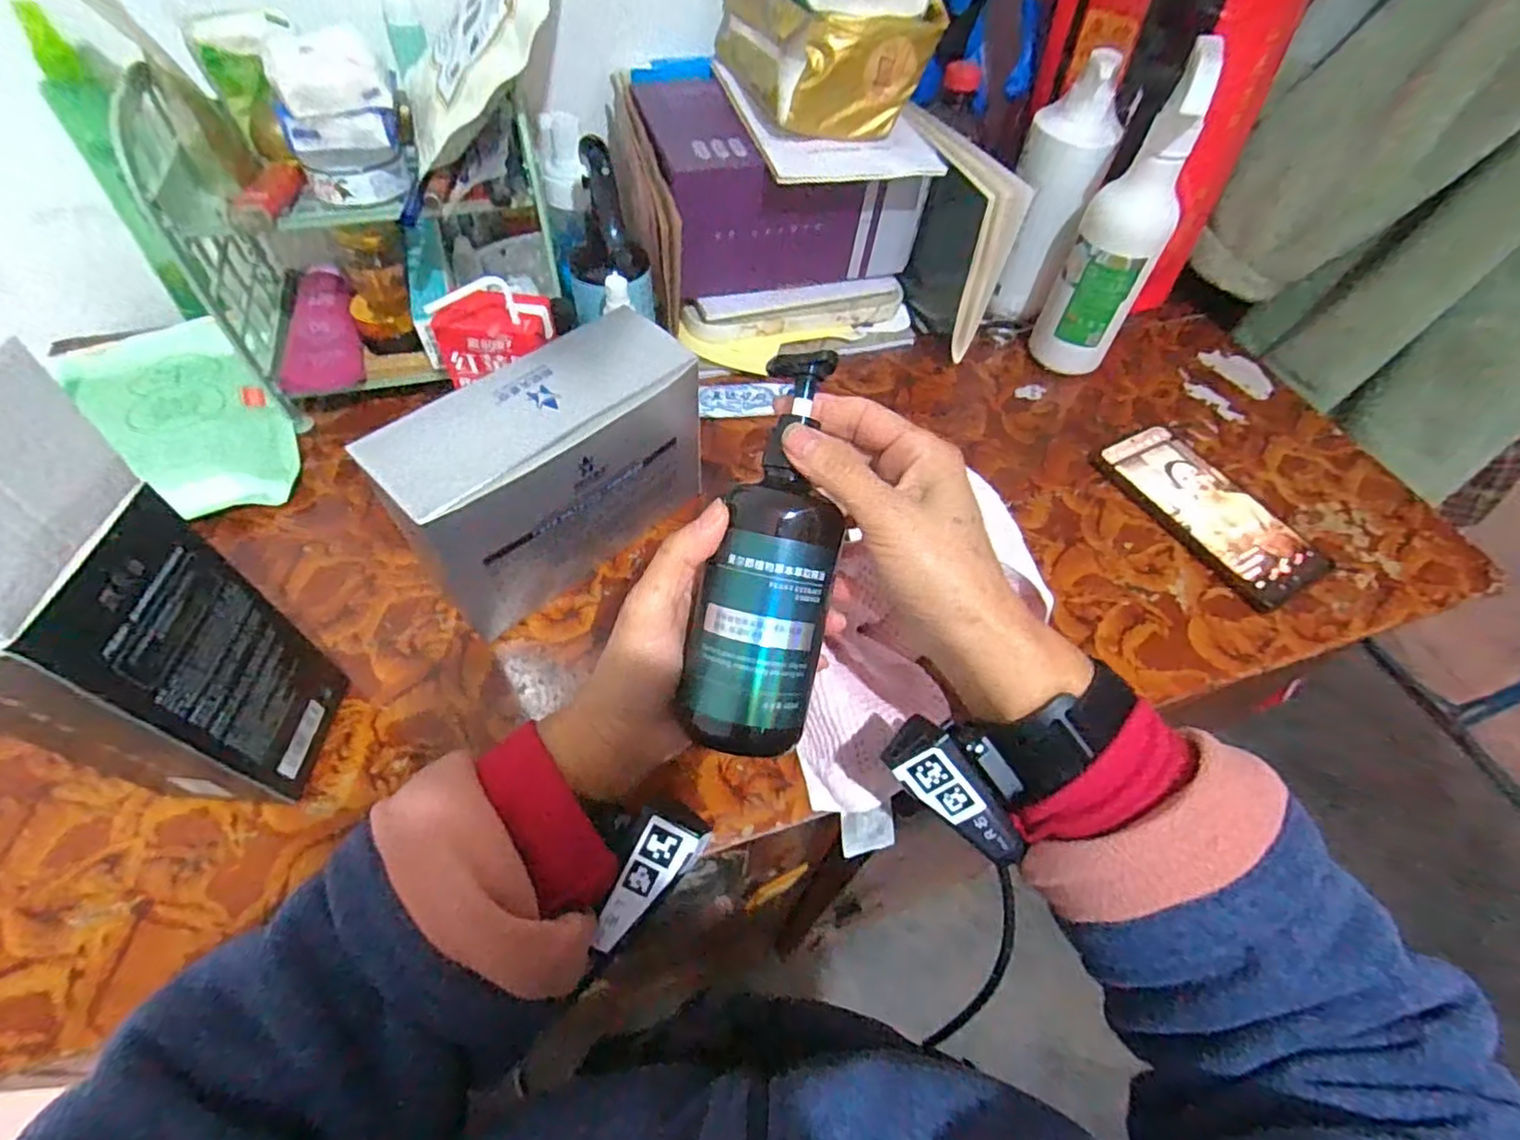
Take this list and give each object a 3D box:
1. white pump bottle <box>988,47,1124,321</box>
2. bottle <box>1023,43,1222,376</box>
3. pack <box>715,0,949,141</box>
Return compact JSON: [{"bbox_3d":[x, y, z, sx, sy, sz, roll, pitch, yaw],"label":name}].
[{"bbox_3d":[0.232,-0.293,0.542,0.065,0.195,0.056,21,56,11],"label":"white pump bottle"},{"bbox_3d":[0.282,-0.254,0.506,0.059,0.221,0.060,-15,56,-14],"label":"bottle"},{"bbox_3d":[0.043,-0.395,0.493,0.121,0.073,0.165,-12,56,-12],"label":"pack"}]

